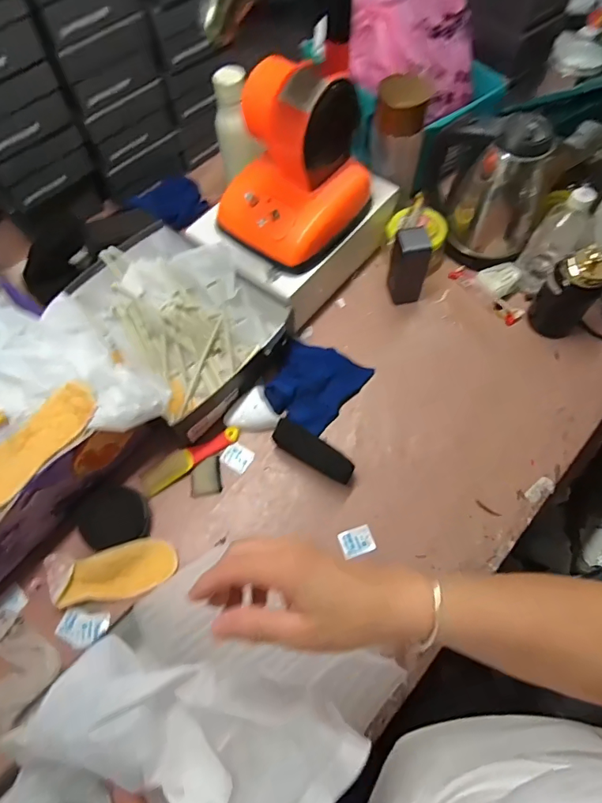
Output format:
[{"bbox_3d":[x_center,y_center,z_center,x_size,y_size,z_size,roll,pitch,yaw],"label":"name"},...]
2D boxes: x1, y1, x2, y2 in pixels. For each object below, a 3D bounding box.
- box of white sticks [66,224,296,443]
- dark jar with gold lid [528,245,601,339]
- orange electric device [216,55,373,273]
[{"bbox_3d":[-0.190,-0.136,0.736,0.256,0.101,0.331,-40,70,-16],"label":"box of white sticks"},{"bbox_3d":[0.424,-0.171,0.713,0.080,0.155,0.063,38,71,17],"label":"dark jar with gold lid"},{"bbox_3d":[-0.015,-0.341,0.648,0.175,0.190,0.197,33,70,15],"label":"orange electric device"}]

